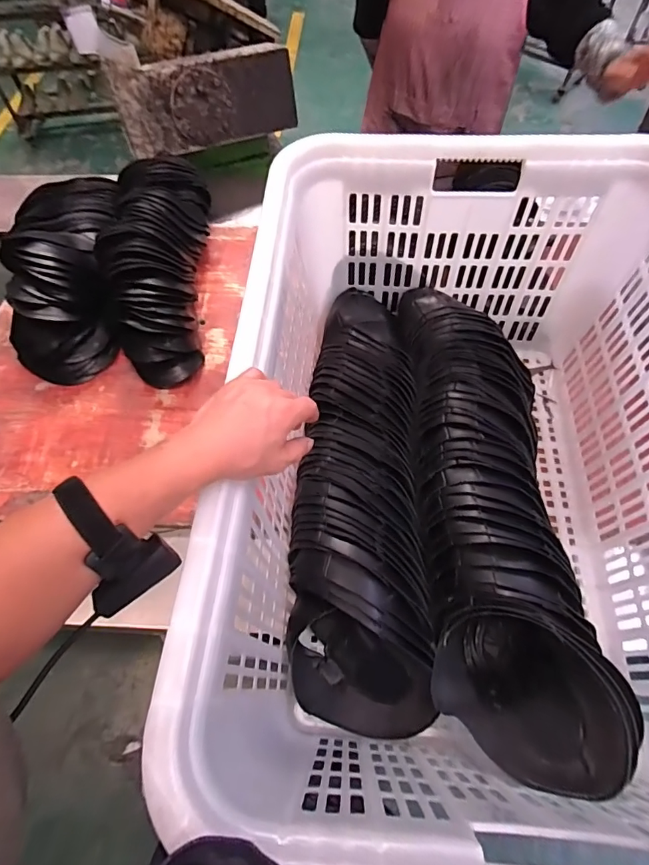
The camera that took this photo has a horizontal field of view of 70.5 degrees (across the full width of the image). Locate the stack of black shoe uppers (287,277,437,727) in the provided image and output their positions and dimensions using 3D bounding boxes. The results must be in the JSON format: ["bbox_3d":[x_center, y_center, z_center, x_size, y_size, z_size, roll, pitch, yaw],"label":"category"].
[{"bbox_3d":[0.058,0.072,0.736,0.191,0.130,0.690,1,61,2],"label":"stack of black shoe uppers"}]

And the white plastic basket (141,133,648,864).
[{"bbox_3d":[0.190,0.027,0.617,0.565,0.396,0.799,3,61,3],"label":"white plastic basket"}]

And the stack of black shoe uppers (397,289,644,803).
[{"bbox_3d":[0.238,0.074,0.686,0.196,0.154,0.713,-1,61,1],"label":"stack of black shoe uppers"}]

